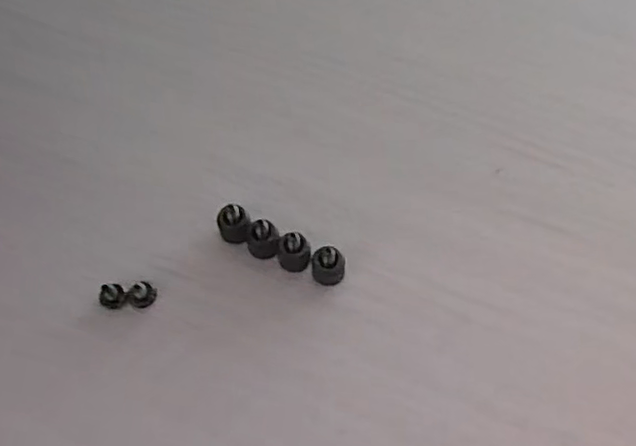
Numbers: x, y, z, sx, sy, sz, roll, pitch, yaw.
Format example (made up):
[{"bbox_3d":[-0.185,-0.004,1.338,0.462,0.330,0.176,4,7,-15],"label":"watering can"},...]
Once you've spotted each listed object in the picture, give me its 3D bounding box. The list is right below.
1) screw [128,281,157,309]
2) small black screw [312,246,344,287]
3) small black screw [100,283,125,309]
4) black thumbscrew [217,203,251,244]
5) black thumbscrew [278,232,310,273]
[{"bbox_3d":[-0.048,0.020,0.175,0.005,0.006,0.007,39,70,17],"label":"screw"},{"bbox_3d":[0.003,0.012,0.178,0.009,0.007,0.009,0,64,0],"label":"small black screw"},{"bbox_3d":[-0.056,0.020,0.174,0.004,0.007,0.007,41,71,18],"label":"small black screw"},{"bbox_3d":[-0.024,0.001,0.181,0.009,0.011,0.008,-14,65,-7],"label":"black thumbscrew"},{"bbox_3d":[-0.007,0.008,0.177,0.009,0.012,0.007,-2,64,-1],"label":"black thumbscrew"}]

